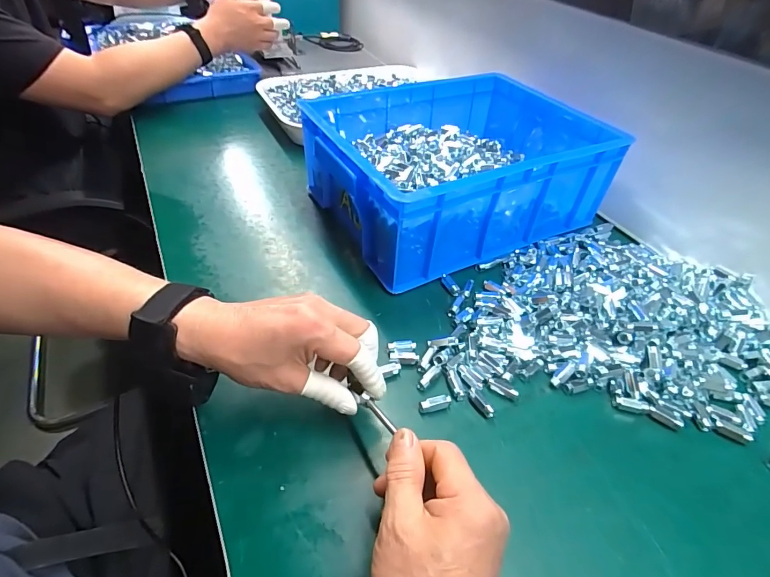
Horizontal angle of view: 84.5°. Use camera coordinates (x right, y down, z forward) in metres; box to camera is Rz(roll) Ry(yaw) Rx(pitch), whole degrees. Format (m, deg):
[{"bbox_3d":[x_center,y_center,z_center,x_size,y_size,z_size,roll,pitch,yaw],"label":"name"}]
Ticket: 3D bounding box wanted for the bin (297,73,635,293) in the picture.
[{"bbox_3d":[0.100,-0.175,0.570,0.366,0.120,0.276,-17,48,-20],"label":"bin"}]

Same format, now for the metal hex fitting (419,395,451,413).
[{"bbox_3d":[0.044,0.102,0.373,0.029,0.006,0.012,-8,46,-12],"label":"metal hex fitting"}]

